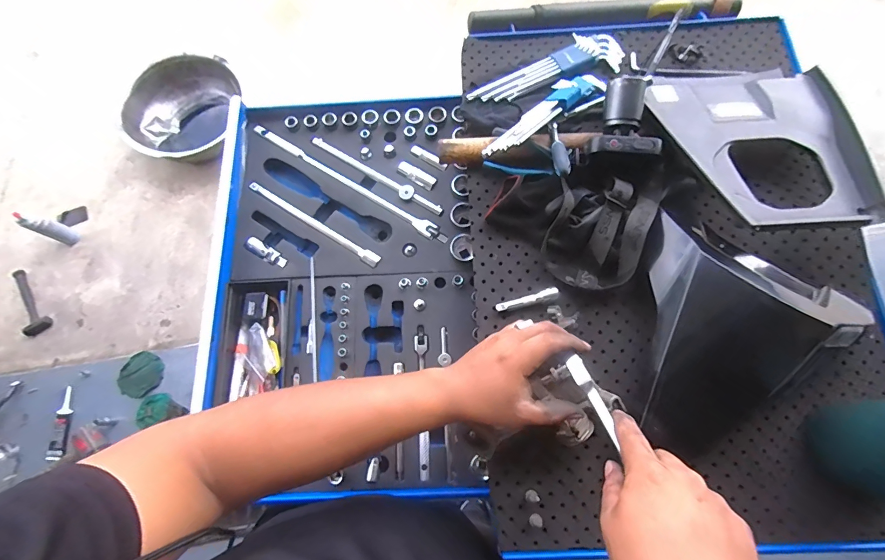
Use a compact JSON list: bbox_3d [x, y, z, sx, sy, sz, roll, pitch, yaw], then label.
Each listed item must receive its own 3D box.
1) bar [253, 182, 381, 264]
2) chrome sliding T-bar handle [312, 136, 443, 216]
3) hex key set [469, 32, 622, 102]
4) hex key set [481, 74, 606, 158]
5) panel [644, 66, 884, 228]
[{"bbox_3d":[-0.199,-0.089,0.613,0.242,0.015,0.017,31,77,10],"label":"bar"},{"bbox_3d":[-0.105,-0.167,0.635,0.246,0.021,0.023,34,78,11],"label":"chrome sliding T-bar handle"},{"bbox_3d":[0.147,-0.298,0.567,0.228,0.018,0.055,-19,74,-3],"label":"hex key set"},{"bbox_3d":[0.138,-0.216,0.513,0.230,0.022,0.056,-38,76,-22],"label":"hex key set"},{"bbox_3d":[0.381,-0.165,0.500,0.235,0.057,0.268,2,61,2],"label":"panel"}]

